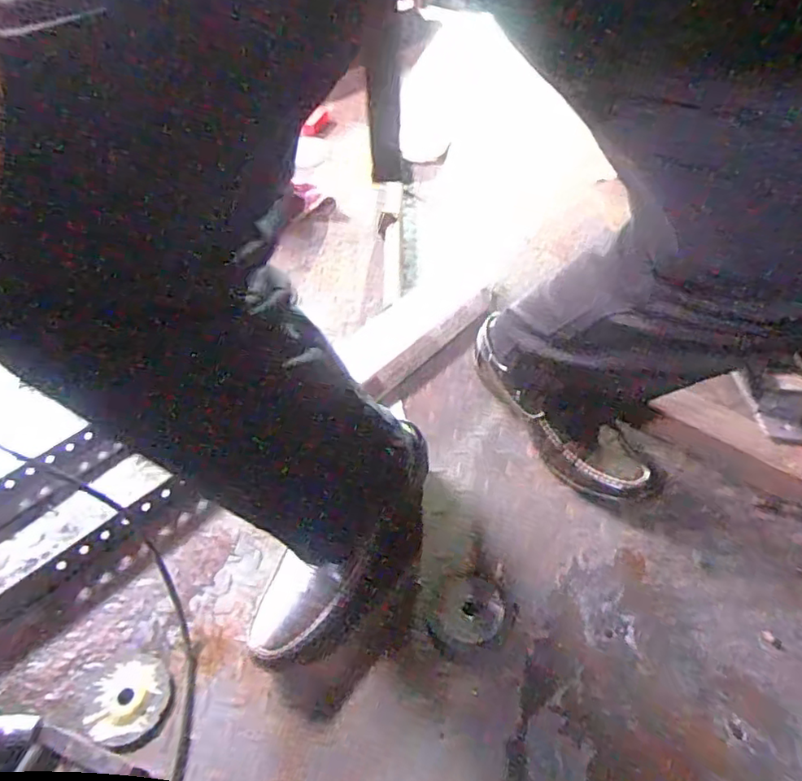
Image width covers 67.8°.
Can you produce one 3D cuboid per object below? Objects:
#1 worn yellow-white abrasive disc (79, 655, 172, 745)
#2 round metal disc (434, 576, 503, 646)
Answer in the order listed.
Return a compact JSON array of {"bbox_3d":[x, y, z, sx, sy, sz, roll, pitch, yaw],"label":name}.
[{"bbox_3d":[-0.267,0.298,0.578,0.082,0.012,0.081,-3,46,3],"label":"worn yellow-white abrasive disc"},{"bbox_3d":[0.072,0.225,0.616,0.066,0.005,0.070,-3,46,3],"label":"round metal disc"}]

